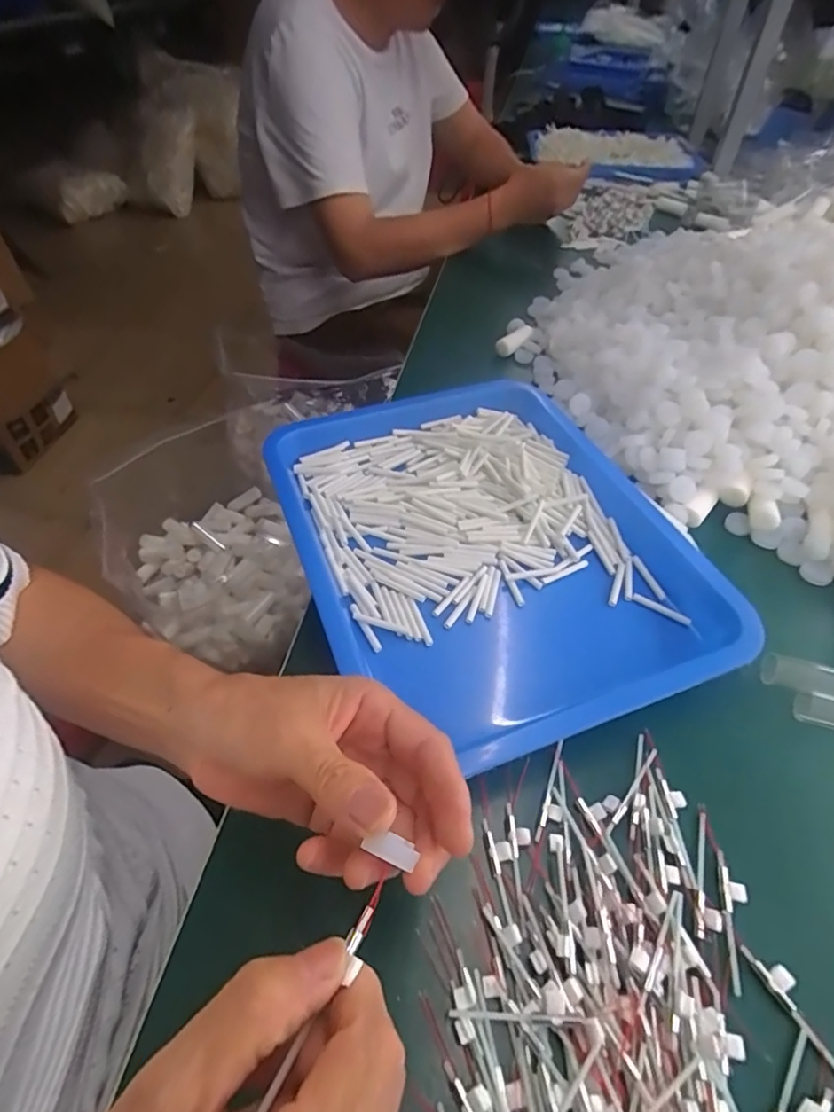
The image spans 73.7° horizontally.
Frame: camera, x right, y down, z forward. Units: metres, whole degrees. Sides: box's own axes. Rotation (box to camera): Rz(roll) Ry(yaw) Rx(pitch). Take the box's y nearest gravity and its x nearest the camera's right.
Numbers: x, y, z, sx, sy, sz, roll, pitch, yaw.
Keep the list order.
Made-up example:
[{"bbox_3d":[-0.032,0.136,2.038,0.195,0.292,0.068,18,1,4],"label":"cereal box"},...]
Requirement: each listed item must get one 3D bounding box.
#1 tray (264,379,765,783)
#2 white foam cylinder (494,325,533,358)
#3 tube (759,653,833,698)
[{"bbox_3d":[0.046,-0.018,0.418,0.262,0.038,0.333,-16,51,-14],"label":"tray"},{"bbox_3d":[0.110,-0.241,0.623,0.048,0.017,0.019,-40,57,-12],"label":"white foam cylinder"},{"bbox_3d":[0.244,0.078,0.338,0.059,0.014,0.018,16,50,13],"label":"tube"}]

